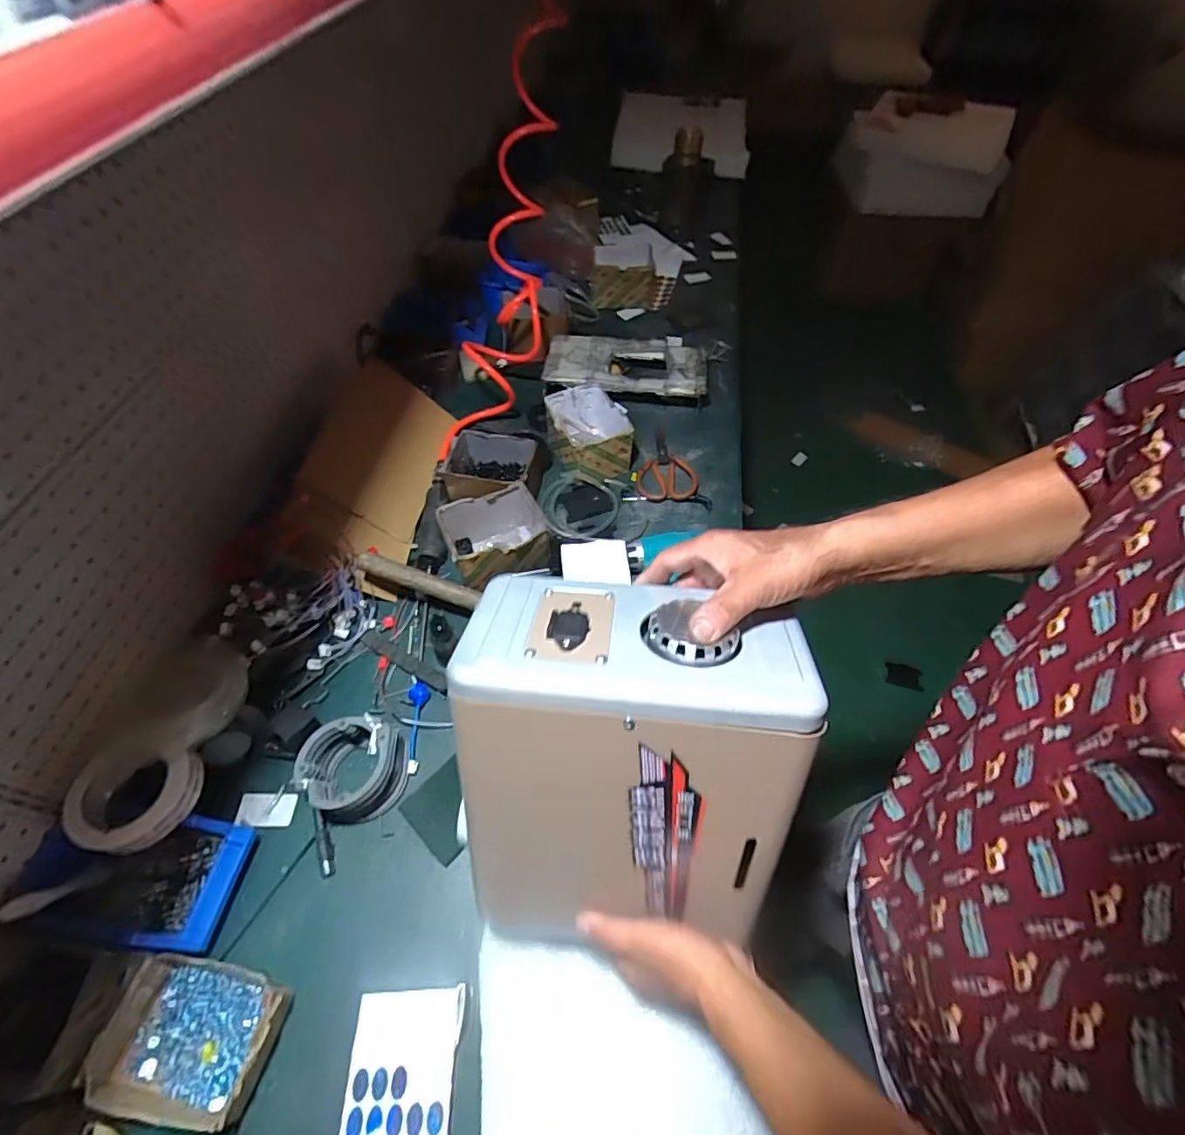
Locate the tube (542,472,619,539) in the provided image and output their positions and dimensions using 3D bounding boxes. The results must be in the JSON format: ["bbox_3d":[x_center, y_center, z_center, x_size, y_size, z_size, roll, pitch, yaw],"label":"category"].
[{"bbox_3d":[-0.020,-0.101,0.901,0.124,0.034,0.123,0,55,0],"label":"tube"}]

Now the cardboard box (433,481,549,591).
[{"bbox_3d":[-0.142,-0.042,0.817,0.139,0.095,0.113,-20,57,-14],"label":"cardboard box"}]

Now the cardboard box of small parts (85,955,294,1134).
[{"bbox_3d":[-0.367,0.433,0.505,0.149,0.051,0.110,11,56,8],"label":"cardboard box of small parts"}]

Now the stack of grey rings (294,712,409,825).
[{"bbox_3d":[-0.274,0.232,0.637,0.107,0.078,0.098,-27,59,-18],"label":"stack of grey rings"}]

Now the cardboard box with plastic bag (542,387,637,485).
[{"bbox_3d":[0.000,-0.226,0.950,0.141,0.097,0.142,-12,56,-8],"label":"cardboard box with plastic bag"}]

